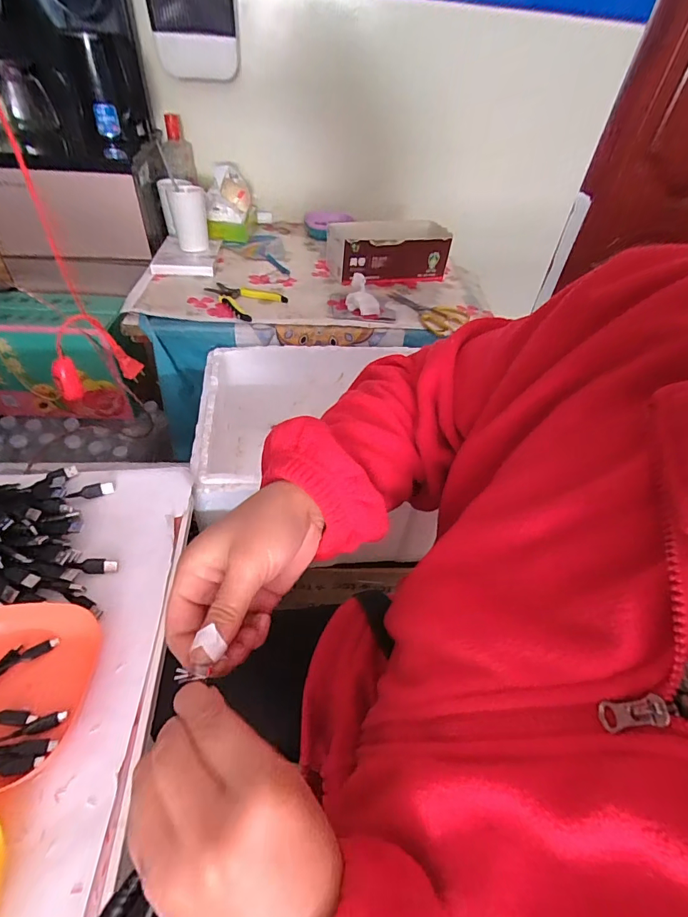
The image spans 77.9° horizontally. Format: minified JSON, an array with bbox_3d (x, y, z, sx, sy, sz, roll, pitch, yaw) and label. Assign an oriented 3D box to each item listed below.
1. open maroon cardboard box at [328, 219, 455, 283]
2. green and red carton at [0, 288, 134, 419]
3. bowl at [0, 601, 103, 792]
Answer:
[{"bbox_3d":[0.098,-0.477,0.978,0.258,0.102,0.136,-8,47,-14],"label":"open maroon cardboard box"},{"bbox_3d":[-0.648,-0.233,0.968,0.316,0.239,0.159,3,45,-3],"label":"green and red carton"},{"bbox_3d":[-0.283,0.190,0.348,0.122,0.027,0.136,2,45,-5],"label":"bowl"}]

